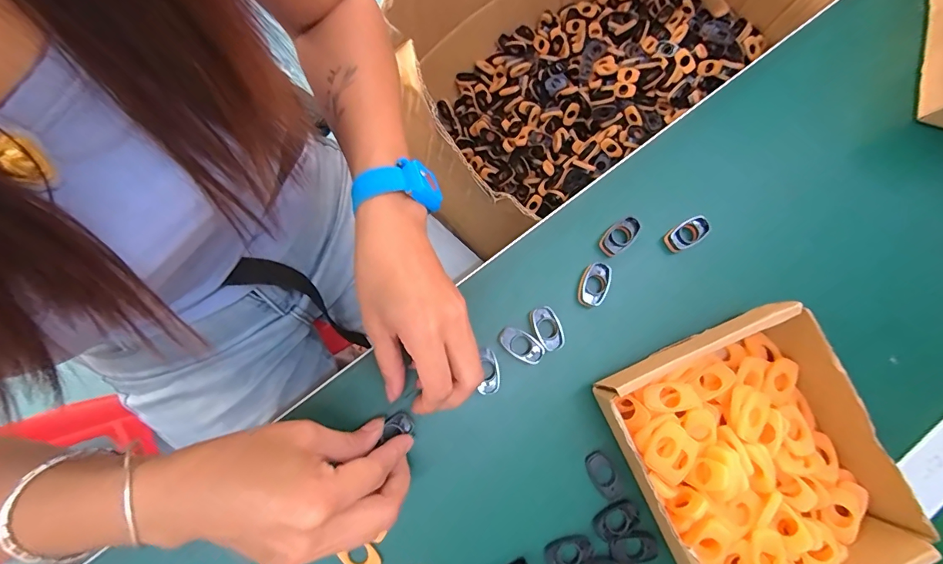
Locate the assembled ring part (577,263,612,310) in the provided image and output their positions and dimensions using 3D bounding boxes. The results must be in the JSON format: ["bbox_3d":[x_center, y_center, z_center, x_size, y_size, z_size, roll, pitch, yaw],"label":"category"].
[{"bbox_3d":[0.092,0.002,0.324,0.020,0.011,0.033,21,80,2],"label":"assembled ring part"}]

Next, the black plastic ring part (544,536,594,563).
[{"bbox_3d":[0.066,0.184,0.292,0.032,0.004,0.019,-11,80,-3],"label":"black plastic ring part"}]

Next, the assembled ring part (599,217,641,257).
[{"bbox_3d":[0.113,-0.035,0.328,0.033,0.006,0.019,-42,83,-8],"label":"assembled ring part"}]

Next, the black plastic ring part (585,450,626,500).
[{"bbox_3d":[0.093,0.135,0.302,0.019,0.004,0.031,-32,82,-6],"label":"black plastic ring part"}]

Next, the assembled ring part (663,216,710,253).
[{"bbox_3d":[0.165,-0.036,0.328,0.032,0.010,0.018,-29,82,-6],"label":"assembled ring part"}]

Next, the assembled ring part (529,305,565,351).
[{"bbox_3d":[0.055,0.035,0.318,0.020,0.011,0.032,-23,81,-5],"label":"assembled ring part"}]

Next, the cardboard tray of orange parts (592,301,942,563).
[{"bbox_3d":[0.182,0.116,0.284,0.151,0.052,0.173,-27,82,-6],"label":"cardboard tray of orange parts"}]

